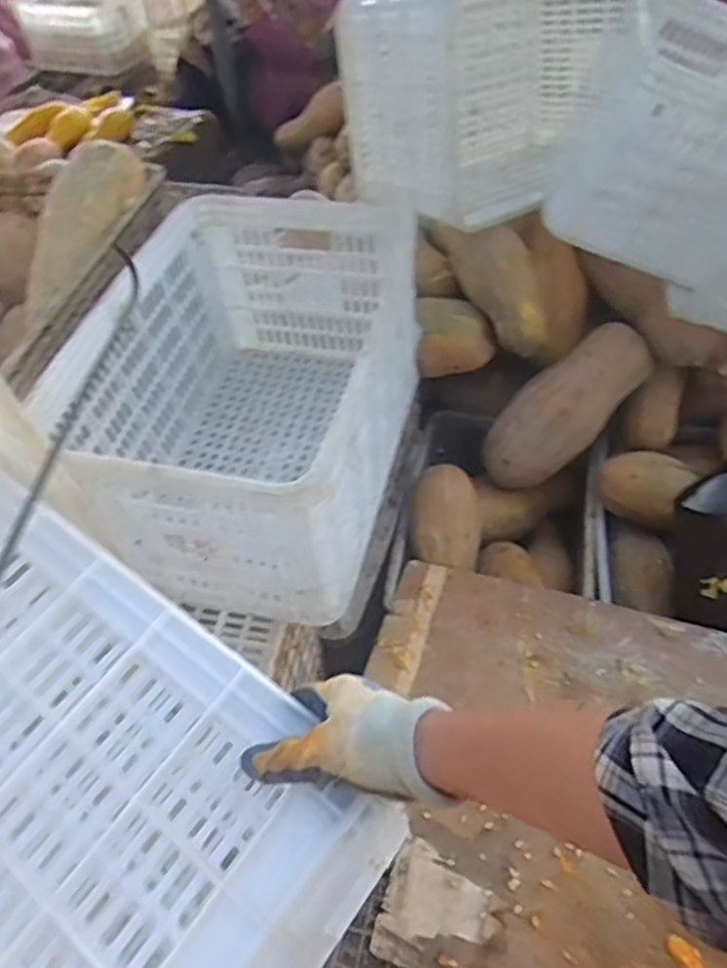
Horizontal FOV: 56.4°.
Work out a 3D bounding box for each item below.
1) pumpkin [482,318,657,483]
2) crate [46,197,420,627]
[{"bbox_3d":[0.367,-0.138,1.259,0.148,0.366,0.112,18,36,-37],"label":"pumpkin"},{"bbox_3d":[-0.149,-0.112,0.929,0.362,0.290,0.522,7,51,12],"label":"crate"}]

